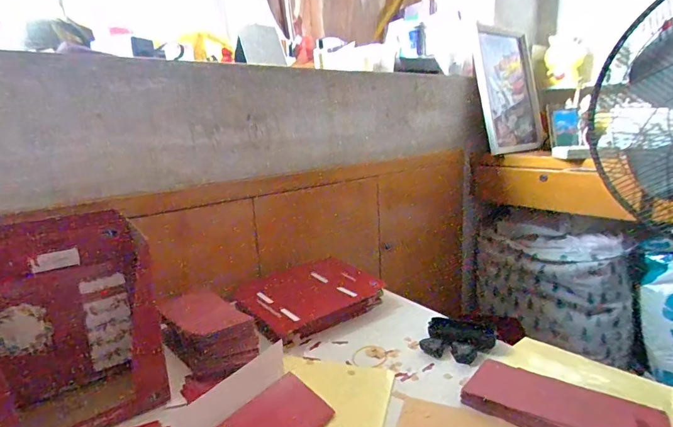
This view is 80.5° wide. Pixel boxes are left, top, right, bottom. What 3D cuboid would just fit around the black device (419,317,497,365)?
[{"bbox_3d":[0.207,0.212,0.679,0.105,0.033,0.090,6,15,34],"label":"black device"}]

